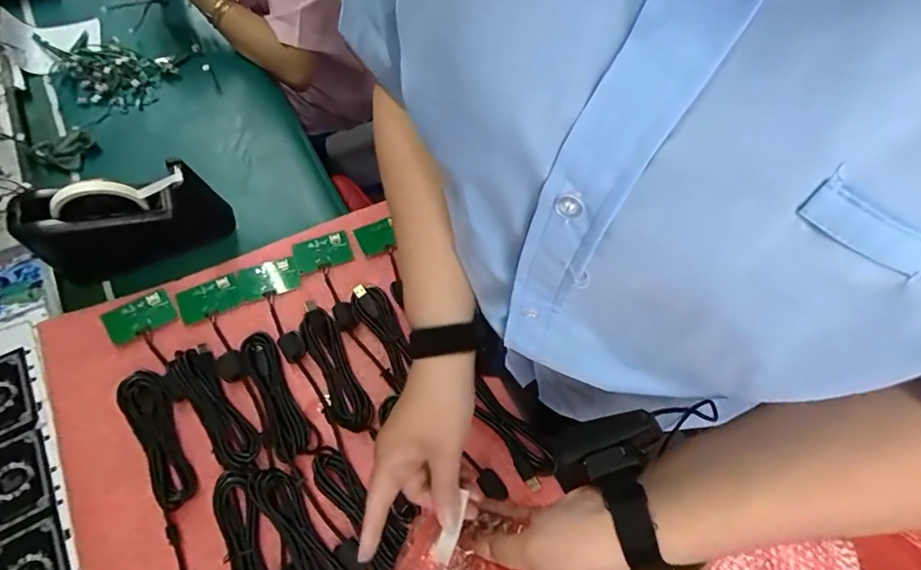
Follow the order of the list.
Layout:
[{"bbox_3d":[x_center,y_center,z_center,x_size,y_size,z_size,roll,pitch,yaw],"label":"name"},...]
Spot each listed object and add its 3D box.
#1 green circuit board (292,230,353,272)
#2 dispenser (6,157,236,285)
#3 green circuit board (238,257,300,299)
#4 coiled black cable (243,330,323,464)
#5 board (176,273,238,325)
[{"bbox_3d":[-0.175,-0.042,0.589,0.069,0.006,0.041,-17,68,-10],"label":"green circuit board"},{"bbox_3d":[-0.395,-0.080,0.557,0.205,0.094,0.069,-16,68,-14],"label":"dispenser"},{"bbox_3d":[-0.234,-0.010,0.567,0.069,0.010,0.042,-13,67,-9],"label":"green circuit board"},{"bbox_3d":[-0.203,0.118,0.505,0.045,0.016,0.145,-30,71,-15],"label":"coiled black cable"},{"bbox_3d":[-0.301,0.016,0.557,0.065,0.004,0.042,-23,77,-18],"label":"board"}]

